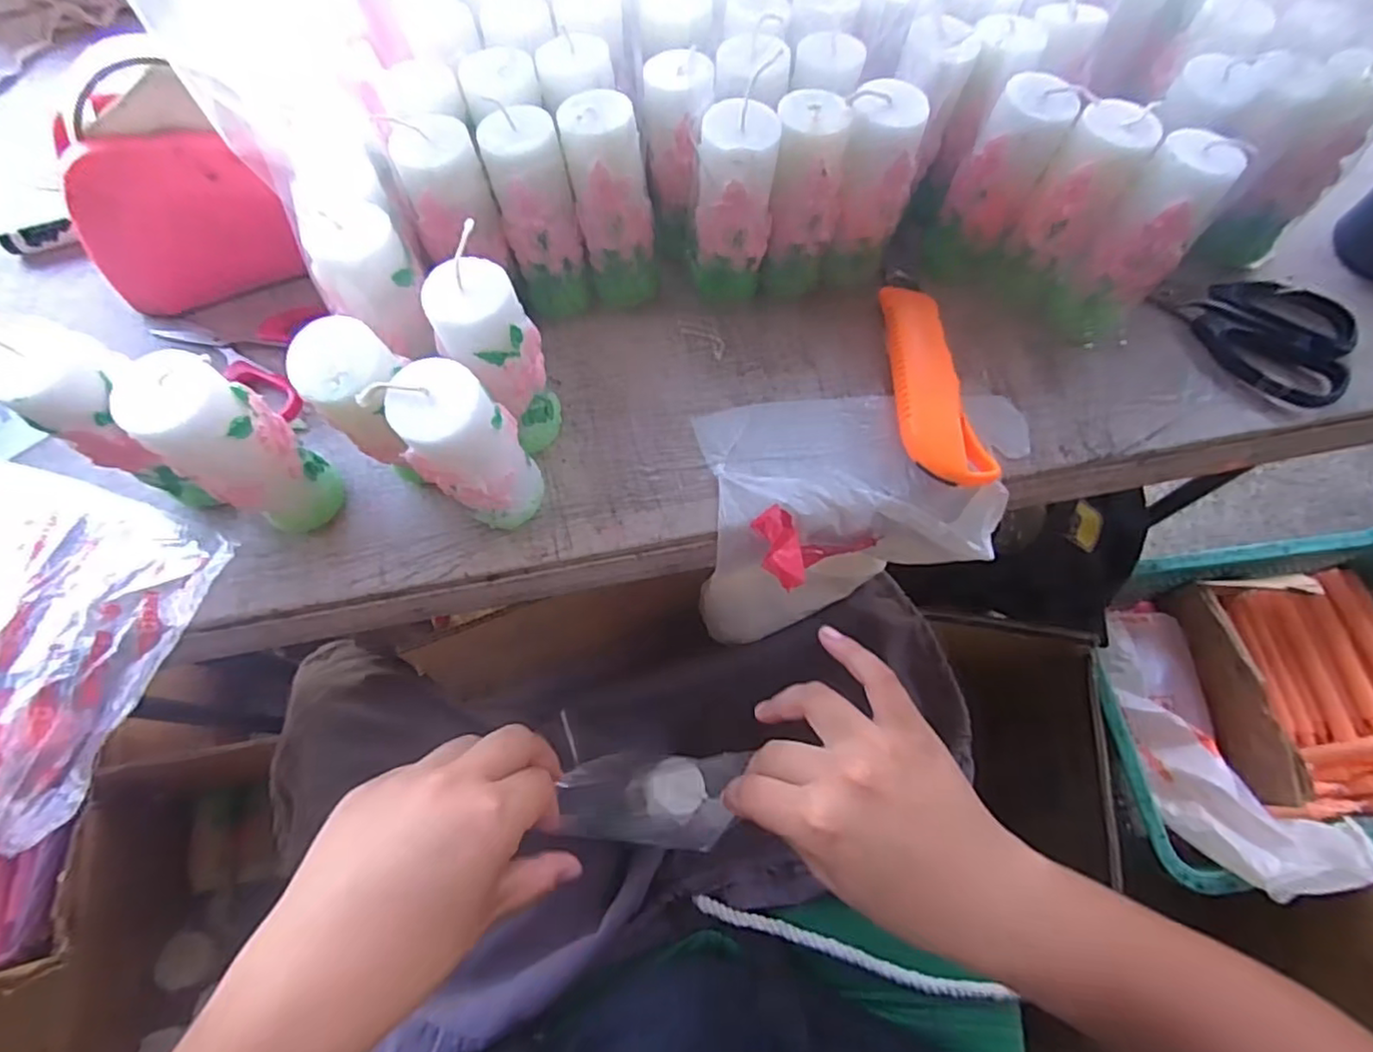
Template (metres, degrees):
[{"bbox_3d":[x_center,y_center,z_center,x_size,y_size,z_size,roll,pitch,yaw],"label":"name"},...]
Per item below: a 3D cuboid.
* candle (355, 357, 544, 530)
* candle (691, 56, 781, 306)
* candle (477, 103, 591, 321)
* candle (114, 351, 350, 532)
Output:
[{"bbox_3d":[-0.097,-0.030,0.302,0.046,0.106,0.039,-31,73,-12],"label":"candle"},{"bbox_3d":[0.024,-0.163,0.350,0.039,0.113,0.035,7,69,2],"label":"candle"},{"bbox_3d":[-0.078,-0.161,0.351,0.038,0.101,0.042,-15,70,-7],"label":"candle"},{"bbox_3d":[-0.199,-0.031,0.297,0.034,0.110,0.045,30,71,10],"label":"candle"}]

